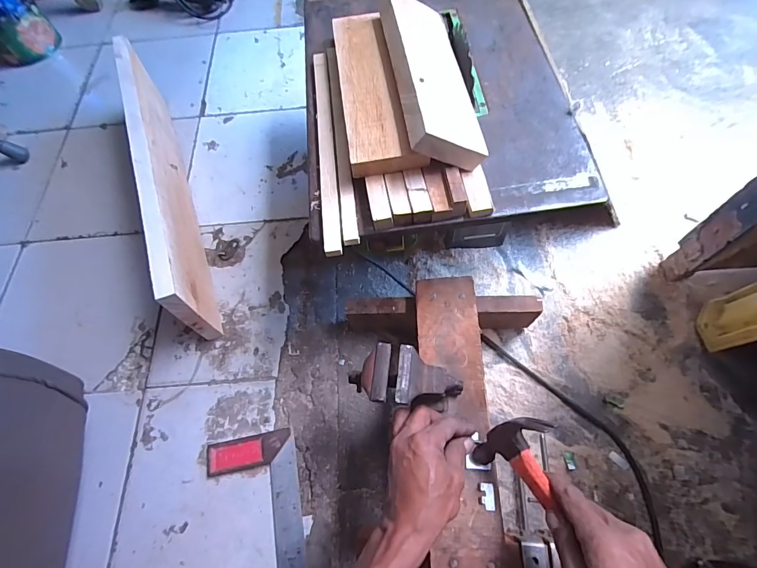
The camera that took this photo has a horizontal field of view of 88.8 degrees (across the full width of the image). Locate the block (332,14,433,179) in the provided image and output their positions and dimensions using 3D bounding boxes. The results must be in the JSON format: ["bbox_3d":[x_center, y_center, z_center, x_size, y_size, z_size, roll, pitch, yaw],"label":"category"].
[{"bbox_3d":[-0.007,-0.244,0.476,0.078,0.023,0.256,-9,64,0],"label":"block"}]

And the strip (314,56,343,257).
[{"bbox_3d":[-0.065,-0.176,0.480,0.020,0.012,0.317,-7,64,0],"label":"strip"}]

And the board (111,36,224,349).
[{"bbox_3d":[-0.372,-0.184,0.678,0.027,0.161,0.575,-21,65,-6],"label":"board"}]

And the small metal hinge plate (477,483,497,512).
[{"bbox_3d":[0.117,0.231,0.419,0.018,0.004,0.027,1,64,4],"label":"small metal hinge plate"}]

